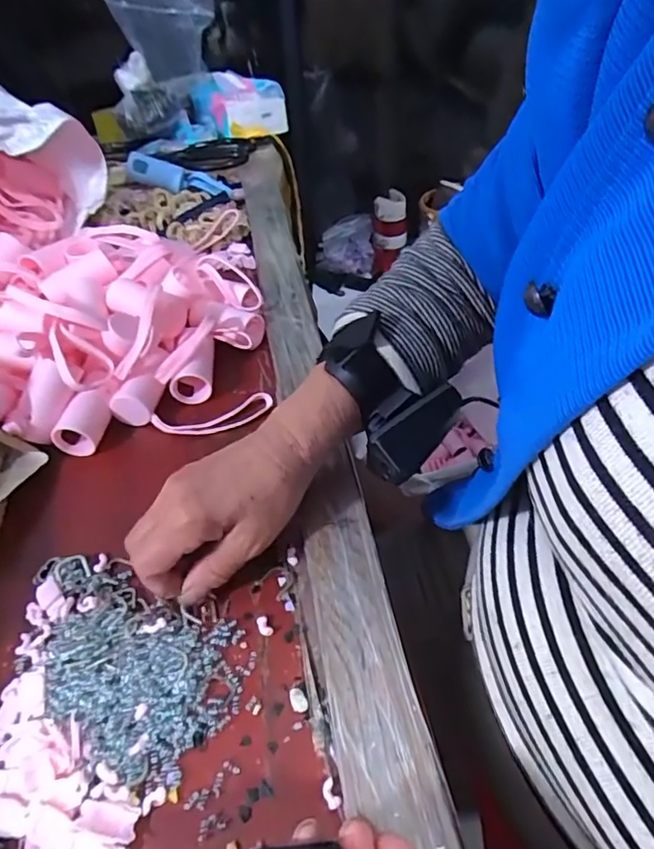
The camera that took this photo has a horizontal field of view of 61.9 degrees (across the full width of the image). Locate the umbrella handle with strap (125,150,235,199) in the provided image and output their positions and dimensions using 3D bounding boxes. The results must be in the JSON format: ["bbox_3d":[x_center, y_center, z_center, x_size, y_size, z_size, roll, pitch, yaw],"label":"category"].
[{"bbox_3d":[-0.172,-0.289,0.645,0.124,0.037,0.031,13,46,-1],"label":"umbrella handle with strap"}]

